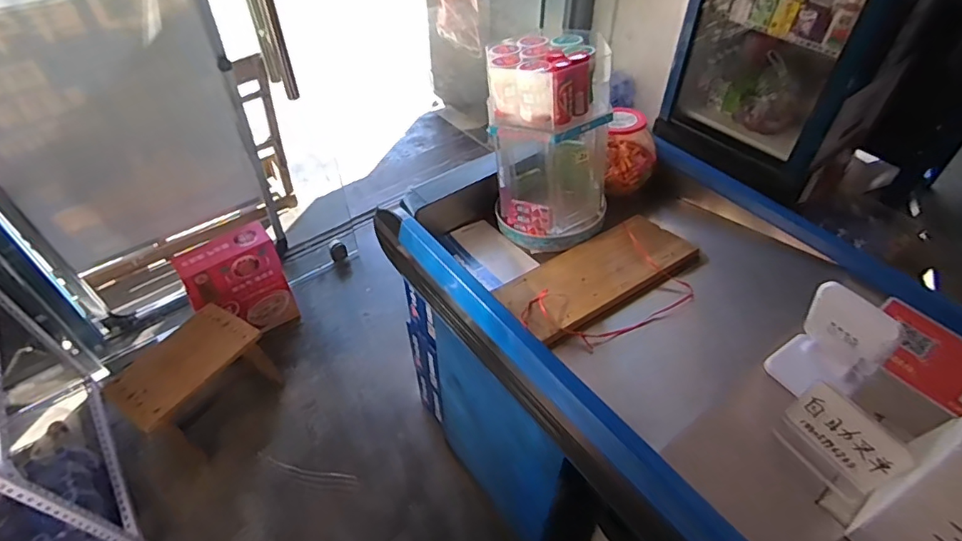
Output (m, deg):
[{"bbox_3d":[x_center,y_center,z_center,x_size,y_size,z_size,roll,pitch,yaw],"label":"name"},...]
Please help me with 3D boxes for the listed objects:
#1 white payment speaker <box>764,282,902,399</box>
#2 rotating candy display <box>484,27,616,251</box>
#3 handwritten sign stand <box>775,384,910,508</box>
[{"bbox_3d":[0.448,0.086,0.648,0.080,0.173,0.092,-27,52,-22],"label":"white payment speaker"},{"bbox_3d":[0.123,-0.219,0.908,0.217,0.307,0.205,1,47,2],"label":"rotating candy display"},{"bbox_3d":[0.401,0.196,0.589,0.032,0.112,0.109,-24,51,-20],"label":"handwritten sign stand"}]

